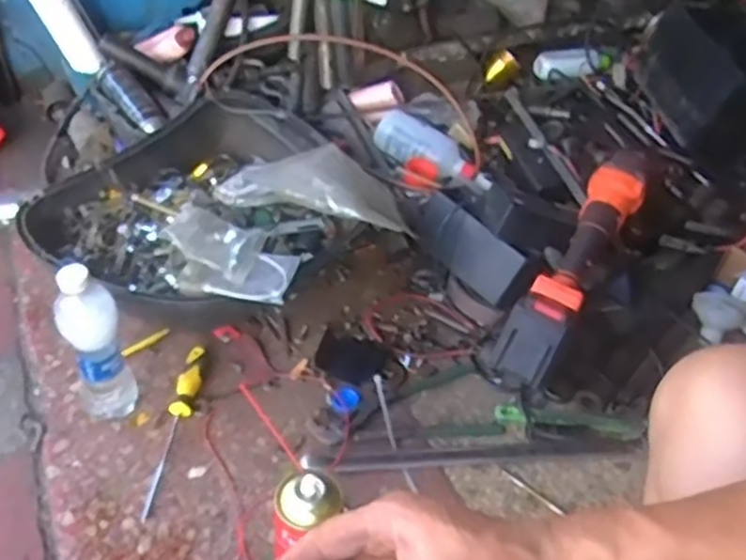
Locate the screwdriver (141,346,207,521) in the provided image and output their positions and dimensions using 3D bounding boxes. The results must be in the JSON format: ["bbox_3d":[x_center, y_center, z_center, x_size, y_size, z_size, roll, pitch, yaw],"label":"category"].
[{"bbox_3d":[-0.240,0.171,0.882,0.031,0.028,0.231,5,47,6],"label":"screwdriver"}]

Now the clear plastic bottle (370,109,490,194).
[{"bbox_3d":[0.099,-0.211,1.182,0.213,0.065,0.071,34,52,27],"label":"clear plastic bottle"}]

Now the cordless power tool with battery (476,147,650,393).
[{"bbox_3d":[0.260,-0.025,0.937,0.078,0.094,0.373,25,52,23],"label":"cordless power tool with battery"}]

